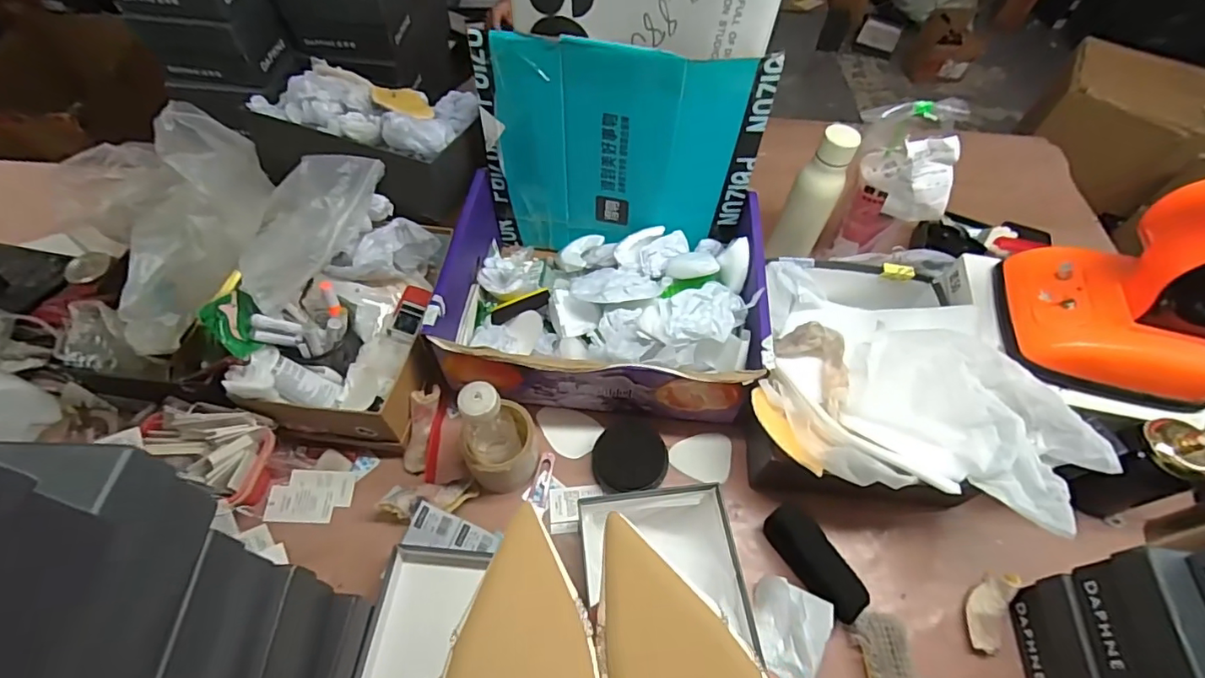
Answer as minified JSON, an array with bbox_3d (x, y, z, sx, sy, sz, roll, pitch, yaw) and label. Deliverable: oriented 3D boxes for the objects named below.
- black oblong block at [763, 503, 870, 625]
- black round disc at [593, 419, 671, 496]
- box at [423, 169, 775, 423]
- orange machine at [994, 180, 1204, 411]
[{"bbox_3d":[0.237,0.252,0.606,0.041,0.057,0.130,-26,61,-17],"label":"black oblong block"},{"bbox_3d":[0.035,0.146,0.670,0.093,0.014,0.084,-4,78,-5],"label":"black round disc"},{"bbox_3d":[0.003,-0.058,0.725,0.391,0.144,0.289,6,57,2],"label":"box"},{"bbox_3d":[0.609,-0.058,0.581,0.212,0.194,0.166,16,58,9],"label":"orange machine"}]

